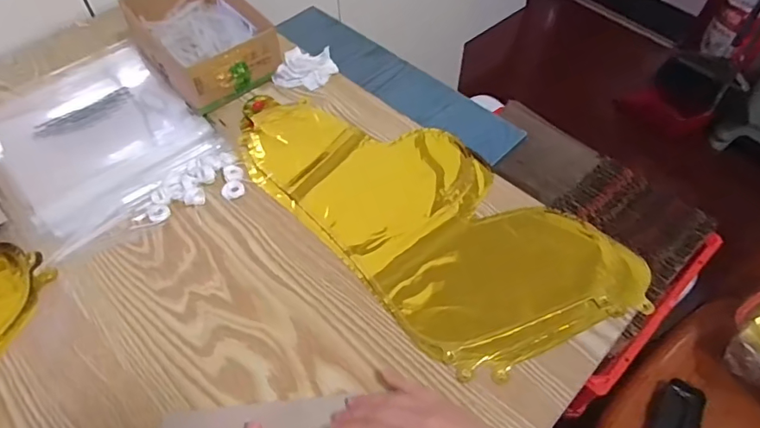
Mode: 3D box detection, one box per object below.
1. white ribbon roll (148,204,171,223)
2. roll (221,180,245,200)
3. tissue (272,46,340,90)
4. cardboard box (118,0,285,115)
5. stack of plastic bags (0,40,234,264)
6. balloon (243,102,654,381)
[{"bbox_3d":[-0.227,-0.001,0.525,0.021,0.007,0.019,-33,59,-22],"label":"white ribbon roll"},{"bbox_3d":[-0.156,-0.026,0.542,0.024,0.009,0.018,-20,55,-14],"label":"roll"},{"bbox_3d":[-0.094,-0.188,0.652,0.060,0.025,0.064,25,57,18],"label":"tissue"},{"bbox_3d":[-0.225,-0.221,0.647,0.128,0.068,0.181,-34,60,-23],"label":"cardboard box"},{"bbox_3d":[-0.337,-0.099,0.605,0.209,0.017,0.289,-34,60,-23],"label":"stack of plastic bags"},{"bbox_3d":[0.038,-0.008,0.529,0.421,0.013,0.202,38,62,25],"label":"balloon"}]

